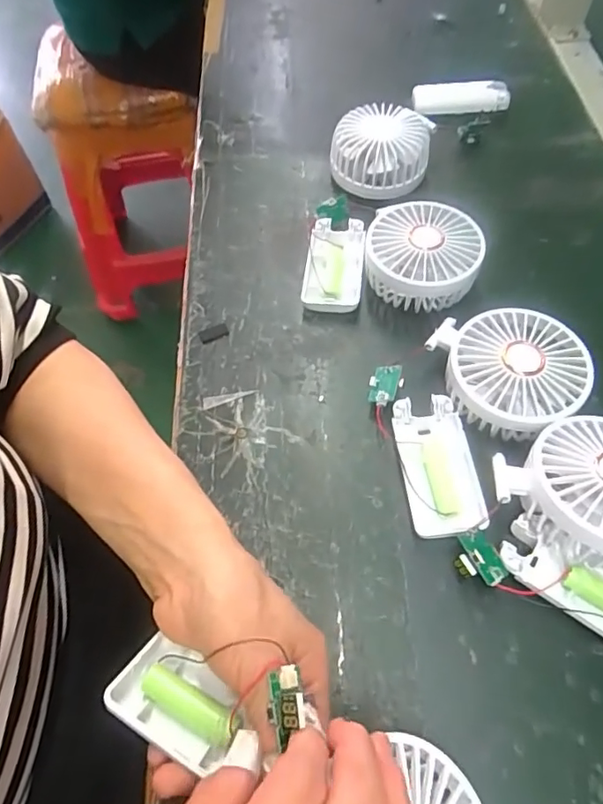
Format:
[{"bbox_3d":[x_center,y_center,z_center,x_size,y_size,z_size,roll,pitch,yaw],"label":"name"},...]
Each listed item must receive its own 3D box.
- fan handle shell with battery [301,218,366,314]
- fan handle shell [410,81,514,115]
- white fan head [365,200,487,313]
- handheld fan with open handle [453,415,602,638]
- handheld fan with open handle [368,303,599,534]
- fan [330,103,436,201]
[{"bbox_3d":[0.027,-0.110,0.432,0.045,0.014,0.088,6,60,6],"label":"fan handle shell with battery"},{"bbox_3d":[0.160,-0.306,0.537,0.093,0.016,0.029,3,60,4],"label":"fan handle shell"},{"bbox_3d":[0.093,-0.111,0.413,0.082,0.043,0.082,-1,60,2],"label":"white fan head"},{"bbox_3d":[0.165,0.066,0.308,0.113,0.054,0.116,23,63,15],"label":"handheld fan with open handle"},{"bbox_3d":[0.105,0.001,0.353,0.114,0.044,0.162,39,68,22],"label":"handheld fan with open handle"},{"bbox_3d":[0.069,-0.219,0.474,0.084,0.043,0.074,9,61,7],"label":"fan"}]

